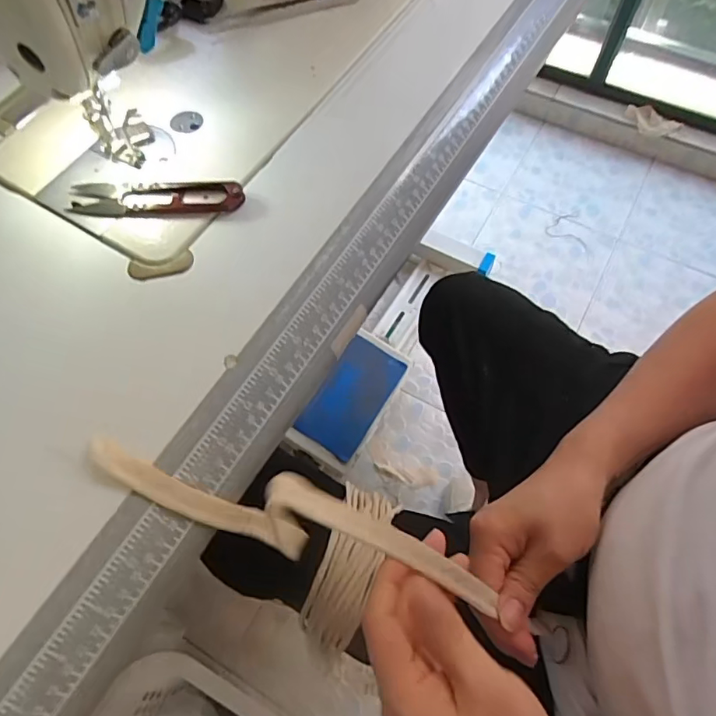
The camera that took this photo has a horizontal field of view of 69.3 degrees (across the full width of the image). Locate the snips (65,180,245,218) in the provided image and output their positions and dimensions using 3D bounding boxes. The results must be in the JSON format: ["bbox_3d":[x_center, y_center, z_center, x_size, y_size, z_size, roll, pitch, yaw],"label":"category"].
[{"bbox_3d":[-0.139,-0.110,0.356,0.119,0.010,0.030,2,64,3],"label":"snips"}]

